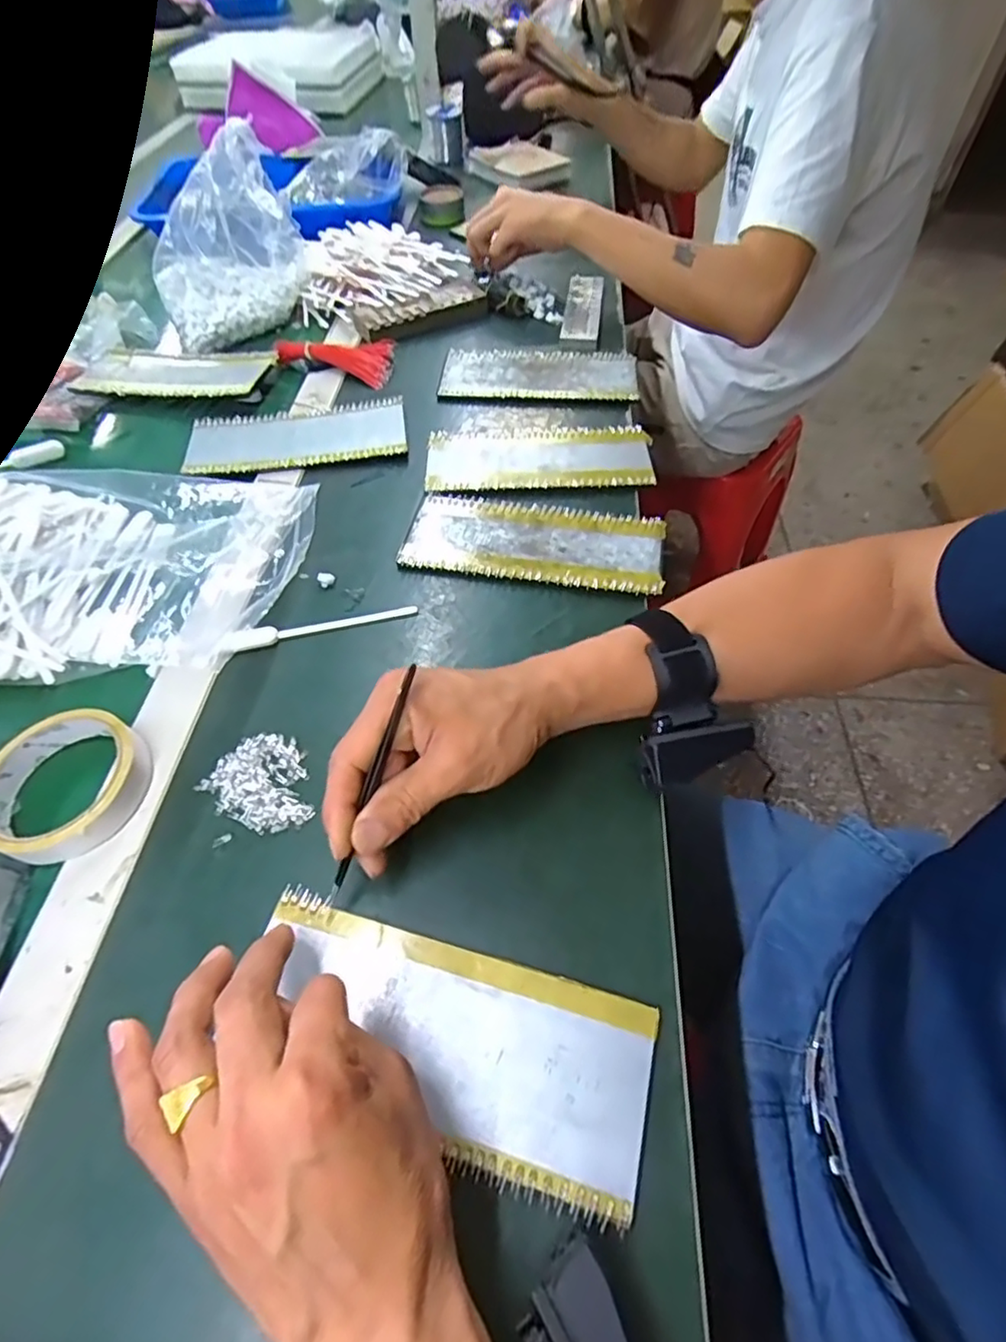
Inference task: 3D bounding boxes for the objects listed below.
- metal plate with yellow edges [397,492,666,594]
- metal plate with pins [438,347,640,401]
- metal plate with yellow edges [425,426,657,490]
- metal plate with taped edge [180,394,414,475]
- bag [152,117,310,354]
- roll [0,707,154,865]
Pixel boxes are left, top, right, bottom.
[{"bbox_3d":[0.025,-0.106,0.488,0.202,0.004,0.085,9,54,7],"label":"metal plate with yellow edges"},{"bbox_3d":[0.038,-0.314,0.638,0.202,0.012,0.086,4,54,3],"label":"metal plate with pins"},{"bbox_3d":[0.033,-0.196,0.554,0.201,0.007,0.084,1,54,1],"label":"metal plate with yellow edges"},{"bbox_3d":[-0.195,-0.224,0.576,0.201,0.006,0.087,-6,54,-4],"label":"metal plate with taped edge"},{"bbox_3d":[-0.307,-0.469,0.662,0.164,0.136,0.124,-23,57,-15],"label":"bag"},{"bbox_3d":[-0.264,0.066,0.363,0.093,0.025,0.089,0,54,0],"label":"roll"}]

